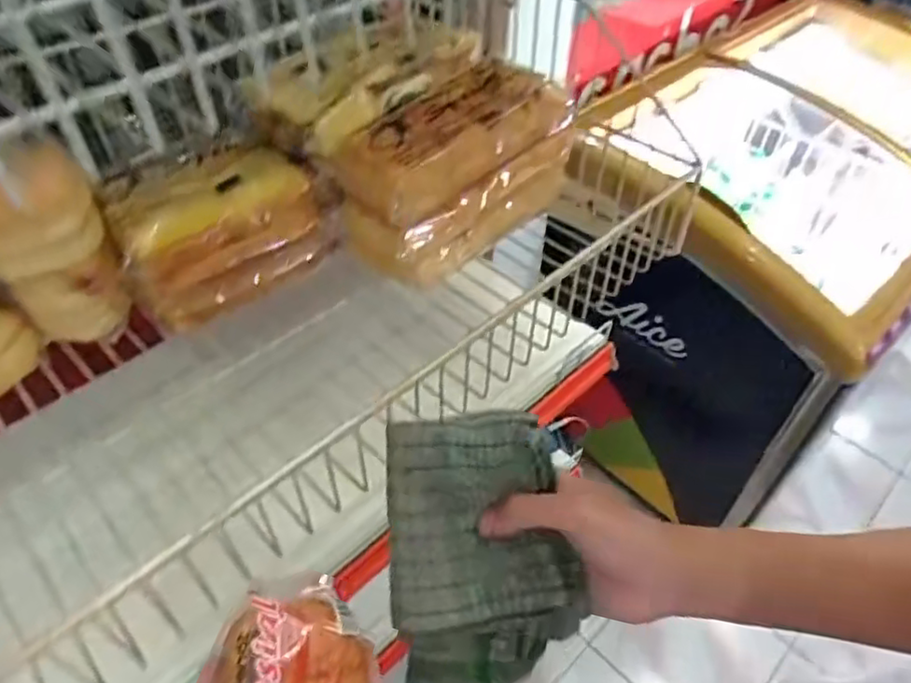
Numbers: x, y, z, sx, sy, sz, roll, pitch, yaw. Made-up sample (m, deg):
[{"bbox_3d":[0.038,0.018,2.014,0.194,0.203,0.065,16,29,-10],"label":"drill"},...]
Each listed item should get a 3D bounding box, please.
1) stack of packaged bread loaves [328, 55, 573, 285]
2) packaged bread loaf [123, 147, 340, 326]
[{"bbox_3d":[-0.009,-0.180,0.629,0.141,0.129,0.232,37,57,28],"label":"stack of packaged bread loaves"},{"bbox_3d":[-0.193,-0.094,0.576,0.189,0.099,0.062,-34,57,-27],"label":"packaged bread loaf"}]

